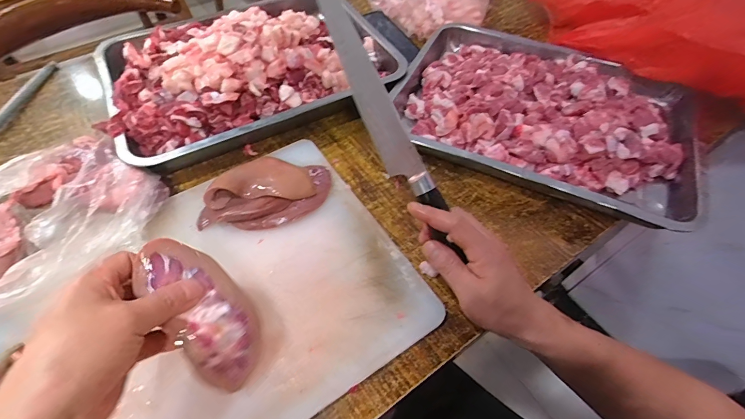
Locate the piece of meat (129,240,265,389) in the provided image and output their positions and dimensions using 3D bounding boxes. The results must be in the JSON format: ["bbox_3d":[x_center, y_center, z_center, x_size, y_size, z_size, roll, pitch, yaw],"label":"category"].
[{"bbox_3d":[-0.128,0.079,0.288,0.054,0.028,0.128,-33,98,-21],"label":"piece of meat"}]

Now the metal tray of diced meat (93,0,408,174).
[{"bbox_3d":[-0.163,-0.200,0.520,0.388,0.096,0.230,-20,59,-14],"label":"metal tray of diced meat"}]

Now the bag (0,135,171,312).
[{"bbox_3d":[-0.333,0.002,0.375,0.185,0.088,0.196,32,61,19],"label":"bag"}]

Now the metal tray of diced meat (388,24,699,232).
[{"bbox_3d":[0.233,-0.136,0.504,0.379,0.060,0.280,22,59,14],"label":"metal tray of diced meat"}]

